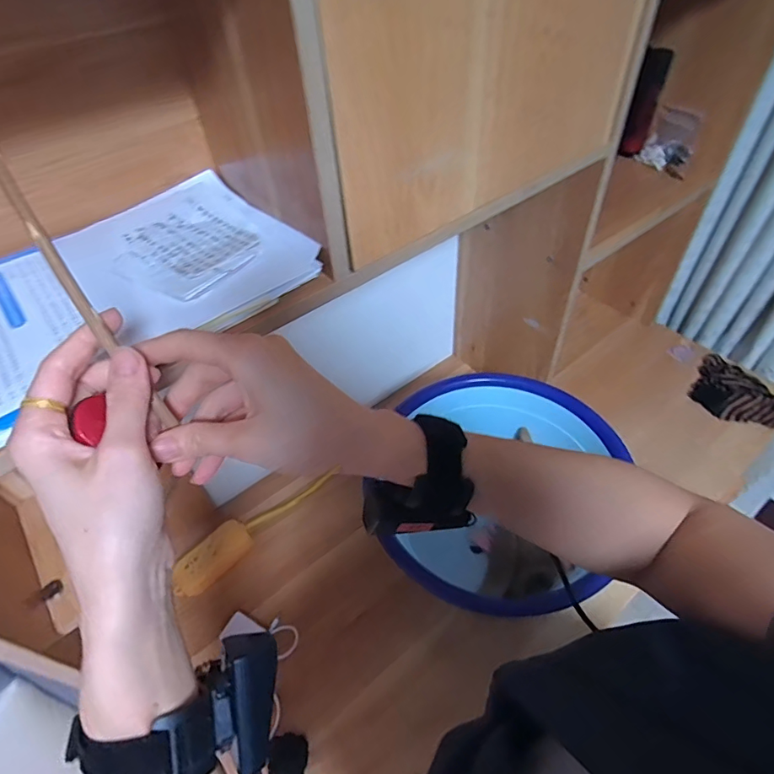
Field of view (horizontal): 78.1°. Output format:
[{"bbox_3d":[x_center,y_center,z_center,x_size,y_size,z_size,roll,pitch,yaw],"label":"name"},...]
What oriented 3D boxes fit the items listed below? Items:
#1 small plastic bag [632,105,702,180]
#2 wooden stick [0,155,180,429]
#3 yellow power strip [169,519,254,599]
[{"bbox_3d":[0.503,-0.433,0.842,0.013,0.093,0.089,-15,49,-42],"label":"small plastic bag"},{"bbox_3d":[-0.160,-0.048,0.251,0.009,0.161,0.006,-34,15,-22],"label":"wooden stick"},{"bbox_3d":[-0.285,0.273,0.773,0.057,0.027,0.130,34,60,30],"label":"yellow power strip"}]

